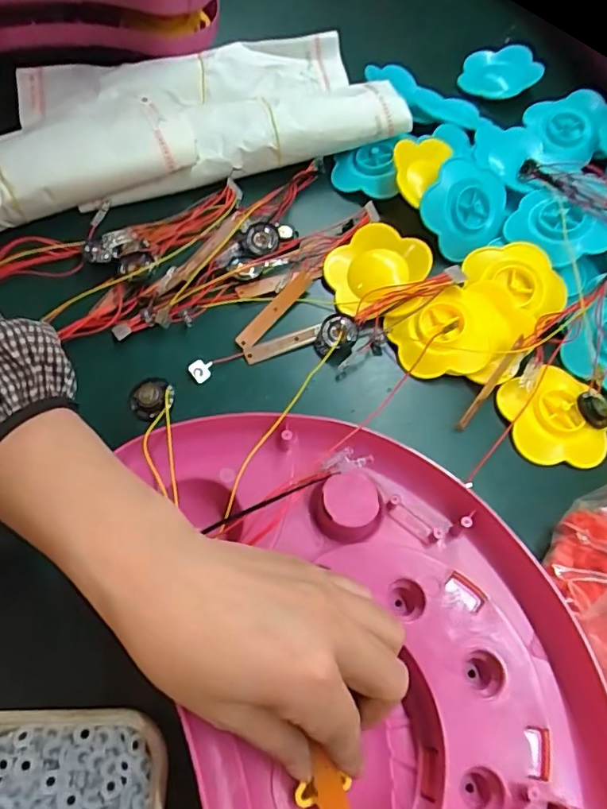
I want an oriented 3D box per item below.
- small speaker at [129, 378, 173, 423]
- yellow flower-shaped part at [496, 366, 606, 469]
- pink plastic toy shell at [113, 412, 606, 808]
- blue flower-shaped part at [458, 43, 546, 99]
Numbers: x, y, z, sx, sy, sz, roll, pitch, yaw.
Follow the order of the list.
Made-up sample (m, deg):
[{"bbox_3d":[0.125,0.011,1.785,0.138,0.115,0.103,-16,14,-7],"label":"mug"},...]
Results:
[{"bbox_3d":[-0.090,-0.004,0.320,0.026,0.009,0.026,3,62,-4],"label":"small speaker"},{"bbox_3d":[0.175,0.011,0.379,0.066,0.013,0.070,3,62,-5],"label":"yellow flower-shaped part"},{"bbox_3d":[0.035,0.139,0.269,0.219,0.036,0.294,-8,63,-7],"label":"pink plastic toy shell"},{"bbox_3d":[0.201,-0.346,0.562,0.077,0.027,0.062,0,62,-3],"label":"blue flower-shaped part"}]

